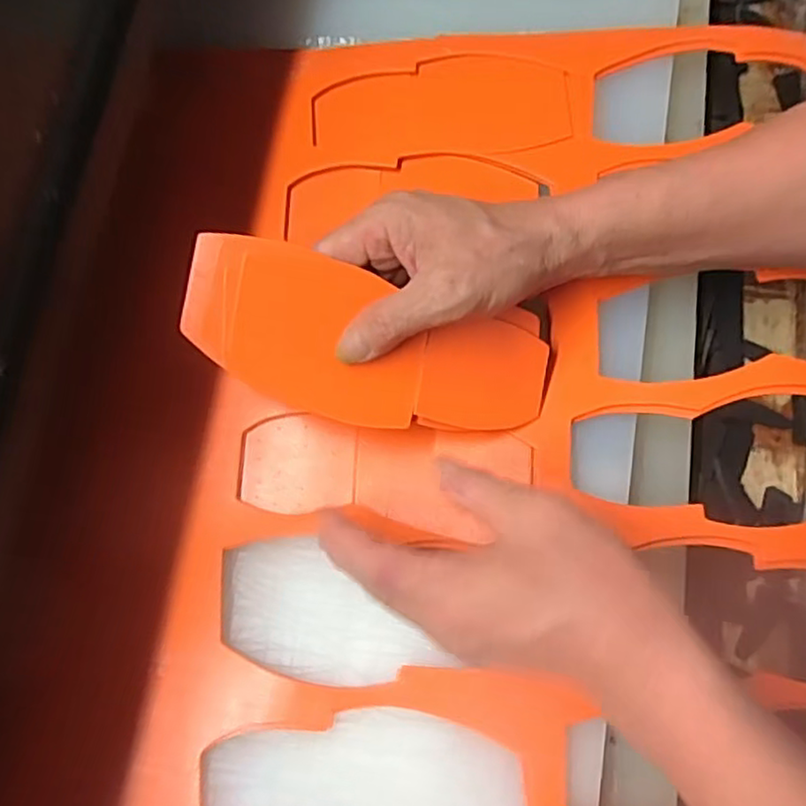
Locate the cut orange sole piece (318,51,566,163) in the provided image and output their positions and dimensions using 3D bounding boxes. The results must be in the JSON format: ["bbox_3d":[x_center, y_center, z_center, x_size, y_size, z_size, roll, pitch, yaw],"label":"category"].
[{"bbox_3d":[0.025,-0.192,0.422,0.161,0.007,0.059,-7,103,5],"label":"cut orange sole piece"}]

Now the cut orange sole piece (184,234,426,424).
[{"bbox_3d":[-0.049,-0.036,0.323,0.121,0.014,0.075,14,96,-8],"label":"cut orange sole piece"}]

